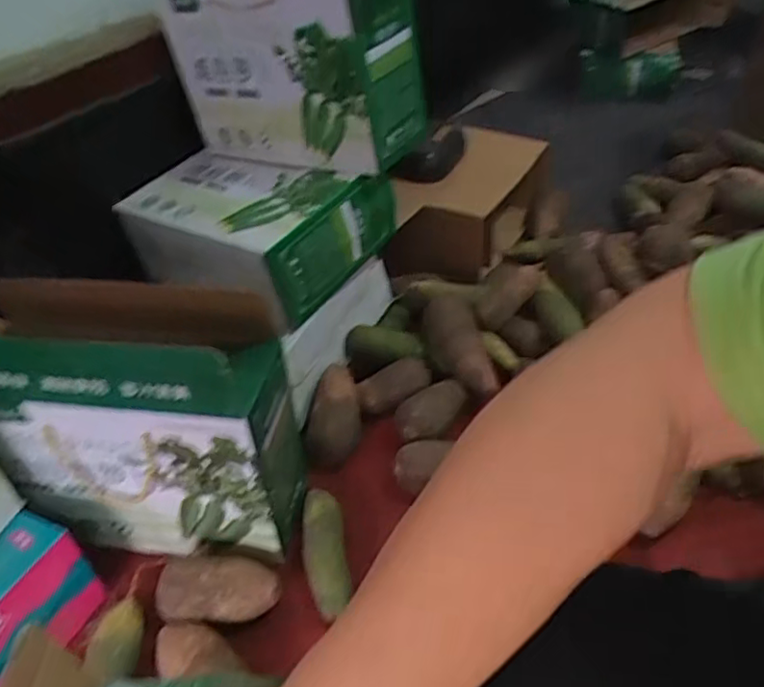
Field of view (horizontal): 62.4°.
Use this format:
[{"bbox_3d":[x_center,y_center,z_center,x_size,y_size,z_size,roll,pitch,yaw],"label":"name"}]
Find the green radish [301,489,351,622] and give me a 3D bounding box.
[{"bbox_3d":[-0.072,0.251,0.790,0.055,0.051,0.188,-11,40,-4],"label":"green radish"}]

